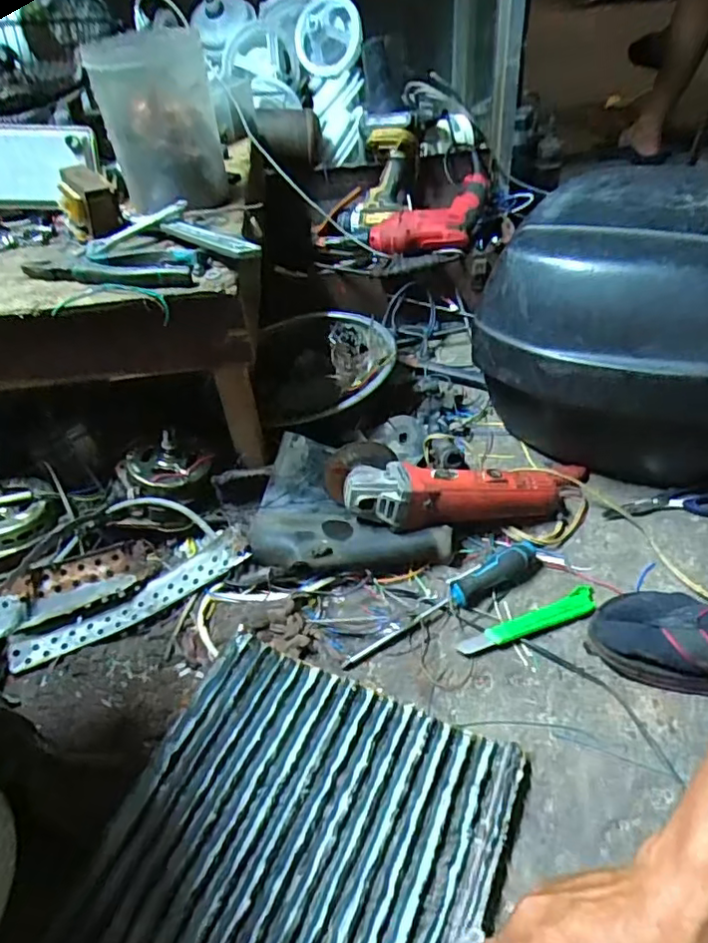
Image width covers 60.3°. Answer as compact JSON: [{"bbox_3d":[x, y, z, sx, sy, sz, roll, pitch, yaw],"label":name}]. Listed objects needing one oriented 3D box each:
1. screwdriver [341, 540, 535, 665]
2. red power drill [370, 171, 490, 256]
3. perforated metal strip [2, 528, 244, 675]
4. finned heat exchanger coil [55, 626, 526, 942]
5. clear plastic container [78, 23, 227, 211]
[{"bbox_3d":[0.103,0.140,0.675,0.259,0.033,0.029,-24,46,-19],"label":"screwdriver"},{"bbox_3d":[0.135,-0.464,1.097,0.190,0.061,0.187,5,43,12],"label":"red power drill"},{"bbox_3d":[-0.254,0.144,0.688,0.270,0.063,0.041,-19,45,-14],"label":"perforated metal strip"},{"bbox_3d":[-0.038,0.307,0.508,0.297,0.046,0.275,14,47,20],"label":"finned heat exchanger coil"},{"bbox_3d":[-0.235,-0.425,0.745,0.129,0.164,0.123,-15,44,-11],"label":"clear plastic container"}]

